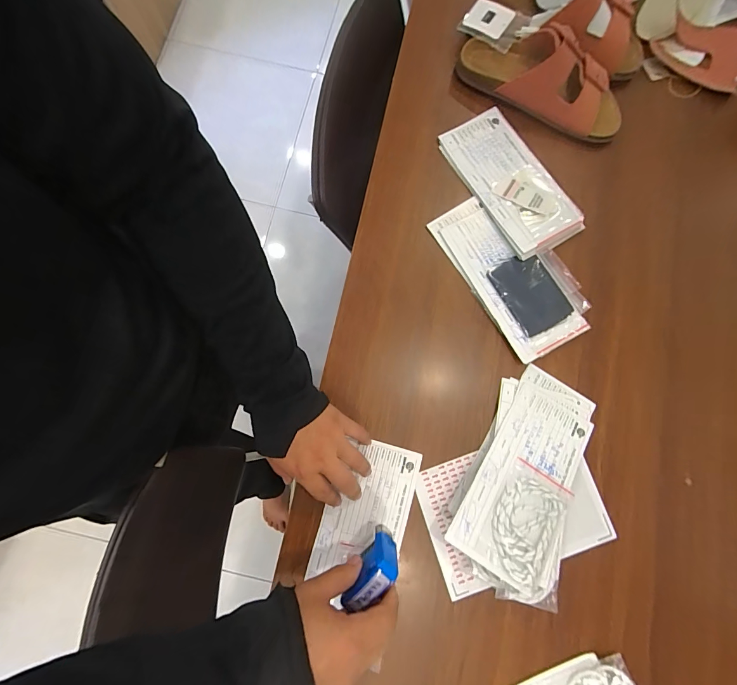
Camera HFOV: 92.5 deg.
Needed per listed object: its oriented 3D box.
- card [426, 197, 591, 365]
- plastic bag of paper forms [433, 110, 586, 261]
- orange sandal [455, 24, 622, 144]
[{"bbox_3d":[0.190,-0.094,0.469,0.118,0.010,0.226,-32,82,-6],"label":"card"},{"bbox_3d":[0.197,-0.226,0.490,0.112,0.008,0.222,-33,82,-7],"label":"plastic bag of paper forms"},{"bbox_3d":[0.246,-0.371,0.487,0.245,0.061,0.095,23,80,3],"label":"orange sandal"}]

